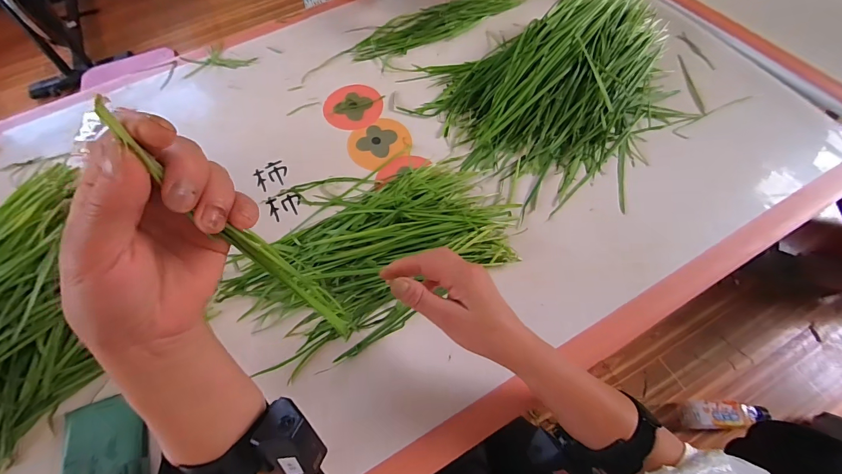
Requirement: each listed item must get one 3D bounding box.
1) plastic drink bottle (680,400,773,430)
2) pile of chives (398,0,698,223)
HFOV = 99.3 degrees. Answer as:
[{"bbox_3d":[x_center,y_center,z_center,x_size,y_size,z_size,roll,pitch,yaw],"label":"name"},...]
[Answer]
[{"bbox_3d":[0.821,0.483,0.971,0.203,0.072,0.070,-3,63,3],"label":"plastic drink bottle"},{"bbox_3d":[0.195,-0.229,0.522,0.333,0.092,0.302,-32,65,-12],"label":"pile of chives"}]

